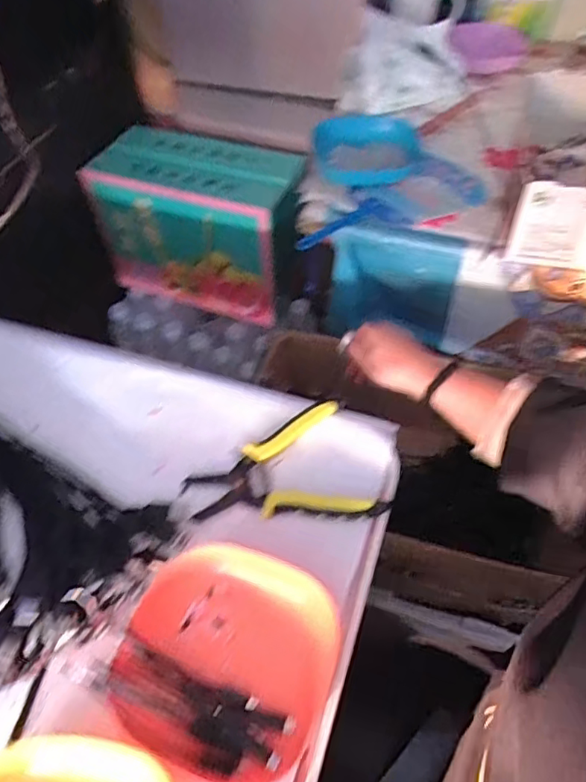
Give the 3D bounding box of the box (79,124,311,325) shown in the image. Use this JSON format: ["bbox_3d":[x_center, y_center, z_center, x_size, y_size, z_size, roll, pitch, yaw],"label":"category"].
[{"bbox_3d":[-0.155,-0.287,0.959,0.330,0.234,0.150,16,55,13],"label":"box"}]

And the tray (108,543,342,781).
[{"bbox_3d":[-0.047,0.181,0.380,0.143,0.030,0.133,12,54,10],"label":"tray"}]

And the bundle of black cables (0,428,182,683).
[{"bbox_3d":[-0.311,0.085,0.458,0.423,0.032,0.182,17,55,14],"label":"bundle of black cables"}]

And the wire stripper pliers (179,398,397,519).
[{"bbox_3d":[-0.008,0.062,0.481,0.160,0.015,0.109,-4,53,-1],"label":"wire stripper pliers"}]

